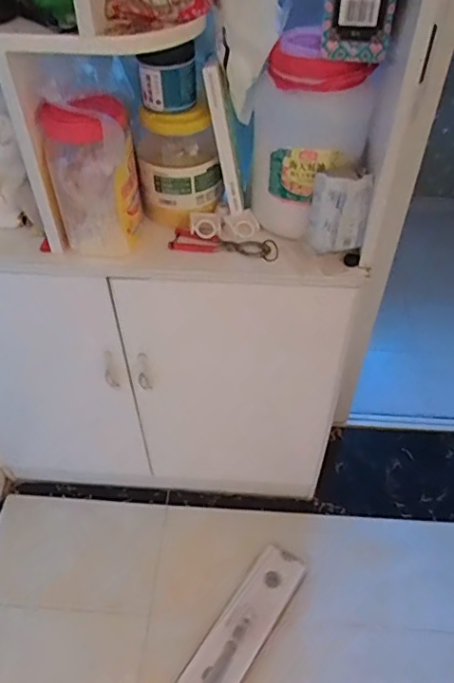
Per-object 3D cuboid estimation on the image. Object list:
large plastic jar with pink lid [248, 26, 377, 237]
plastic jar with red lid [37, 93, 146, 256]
[{"bbox_3d":[0.117,-0.301,0.812,0.109,0.275,0.128,-26,53,-22],"label":"large plastic jar with pink lid"},{"bbox_3d":[-0.194,-0.247,0.800,0.129,0.217,0.099,-10,48,-9],"label":"plastic jar with red lid"}]

